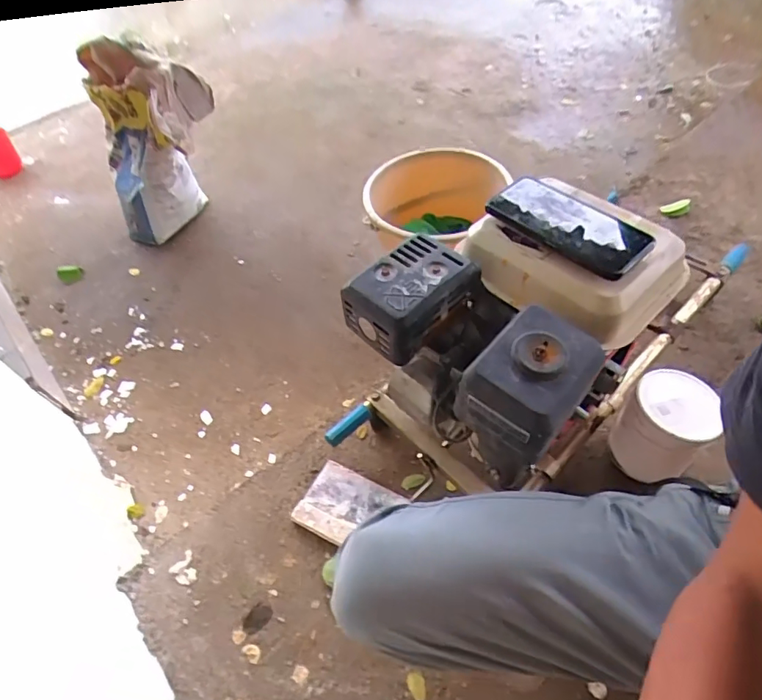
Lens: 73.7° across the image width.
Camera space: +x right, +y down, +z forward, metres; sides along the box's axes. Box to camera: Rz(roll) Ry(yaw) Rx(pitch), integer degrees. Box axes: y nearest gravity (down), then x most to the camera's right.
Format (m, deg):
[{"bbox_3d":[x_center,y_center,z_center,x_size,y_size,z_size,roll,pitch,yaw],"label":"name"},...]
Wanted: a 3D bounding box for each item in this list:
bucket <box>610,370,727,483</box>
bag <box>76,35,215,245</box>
[{"bbox_3d":[0.413,0.111,0.752,0.111,0.155,0.104,-3,53,4],"label":"bucket"},{"bbox_3d":[-0.613,-0.529,1.374,0.323,0.465,0.208,8,55,11],"label":"bag"}]

